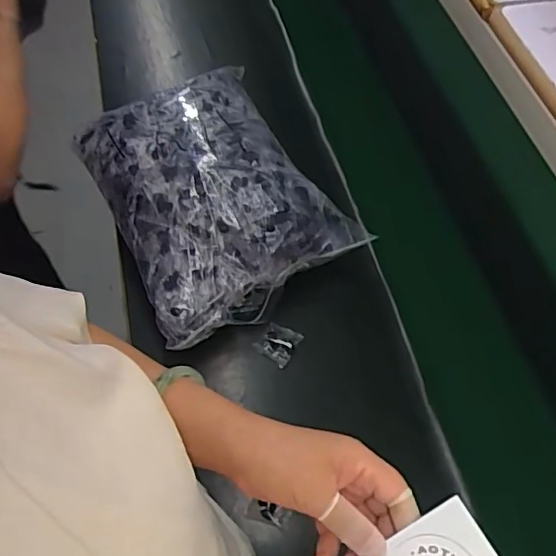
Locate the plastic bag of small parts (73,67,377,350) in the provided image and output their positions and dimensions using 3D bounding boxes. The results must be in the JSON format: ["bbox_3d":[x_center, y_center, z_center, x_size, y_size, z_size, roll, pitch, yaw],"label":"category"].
[{"bbox_3d":[-0.094,-0.137,0.833,0.303,0.115,0.391,-23,62,-16],"label":"plastic bag of small parts"}]

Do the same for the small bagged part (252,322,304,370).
[{"bbox_3d":[0.001,0.092,0.805,0.051,0.017,0.051,30,62,16],"label":"small bagged part"}]

